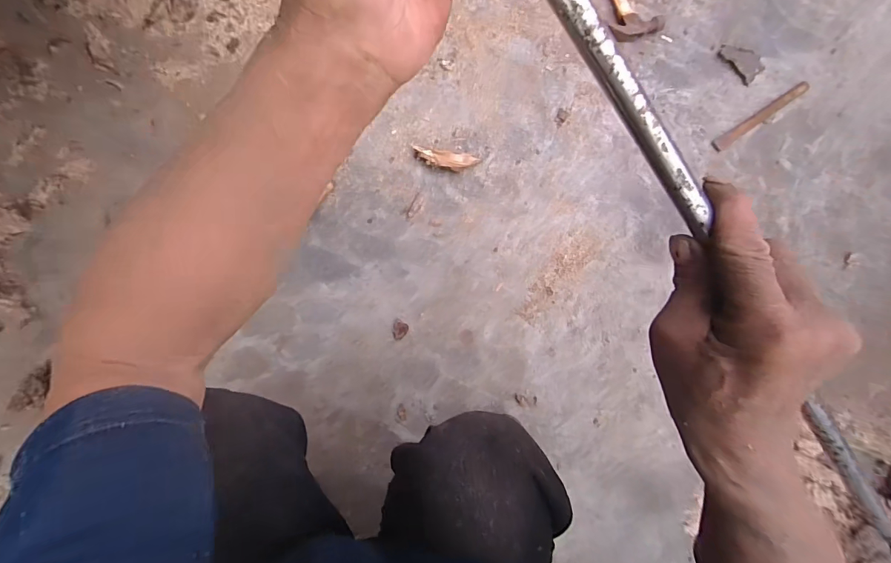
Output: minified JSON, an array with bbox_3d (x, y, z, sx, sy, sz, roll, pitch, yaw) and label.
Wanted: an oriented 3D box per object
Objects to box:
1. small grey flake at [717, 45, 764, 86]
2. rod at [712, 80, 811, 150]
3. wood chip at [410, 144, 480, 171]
[{"bbox_3d":[0.599,-0.449,0.855,0.058,0.006,0.092,-42,89,-7],"label":"small grey flake"},{"bbox_3d":[0.634,-0.333,0.849,0.246,0.010,0.025,-33,88,-7],"label":"rod"},{"bbox_3d":[0.001,-0.226,0.786,0.120,0.010,0.036,7,84,-4],"label":"wood chip"}]

